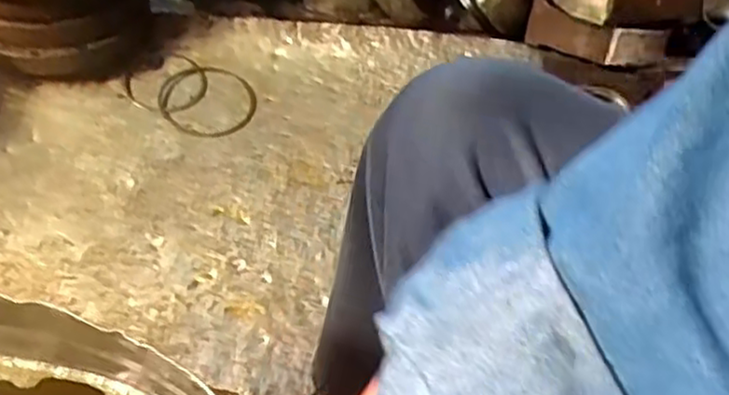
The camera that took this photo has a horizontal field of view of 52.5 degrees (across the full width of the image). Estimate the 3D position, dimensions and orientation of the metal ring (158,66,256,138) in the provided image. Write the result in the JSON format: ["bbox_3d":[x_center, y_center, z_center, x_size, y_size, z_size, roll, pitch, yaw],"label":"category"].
[{"bbox_3d":[-0.243,-0.151,1.138,0.150,0.012,0.150,2,52,-2],"label":"metal ring"}]

